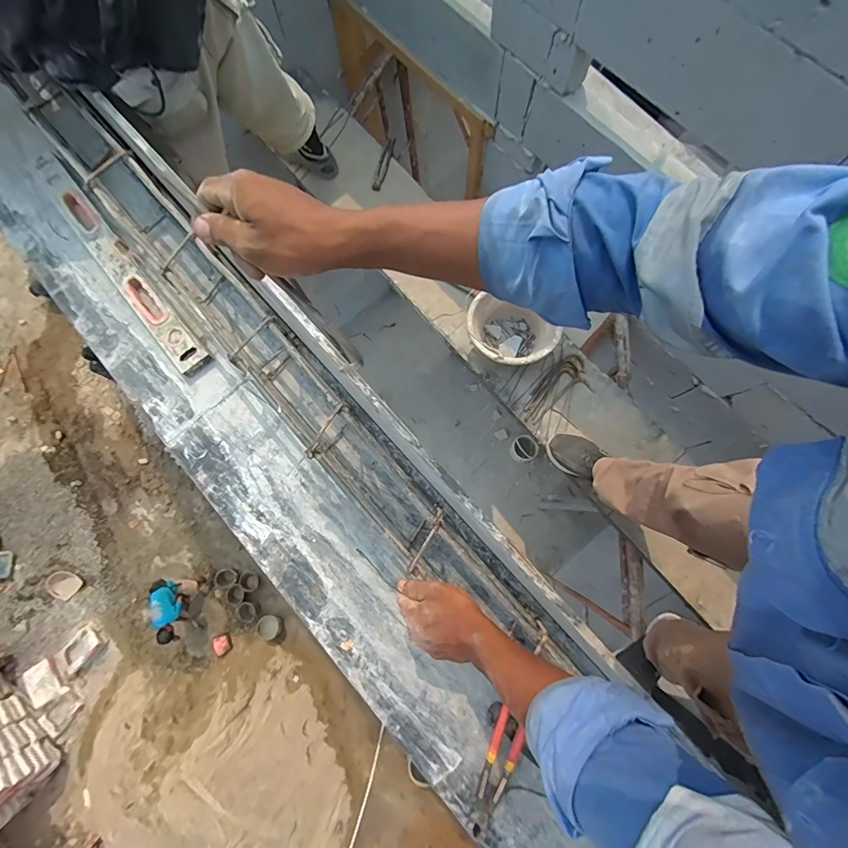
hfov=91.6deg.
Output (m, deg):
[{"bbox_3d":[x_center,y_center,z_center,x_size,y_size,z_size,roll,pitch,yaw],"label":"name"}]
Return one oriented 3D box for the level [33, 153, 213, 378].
[{"bbox_3d":[-0.593,-0.323,0.802,0.061,0.035,0.562,-38,81,-6],"label":"level"}]

